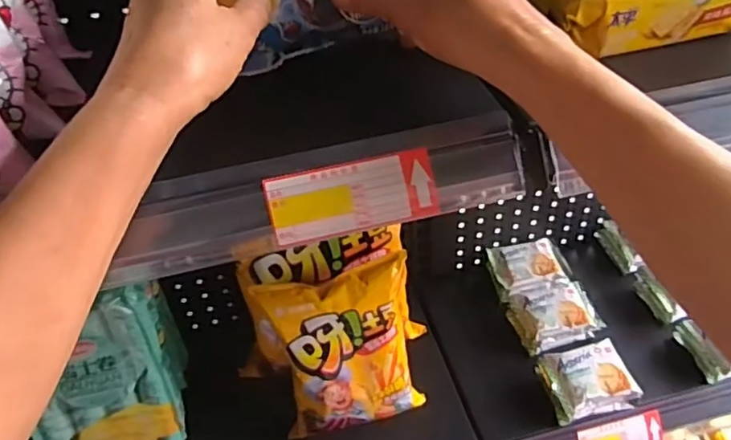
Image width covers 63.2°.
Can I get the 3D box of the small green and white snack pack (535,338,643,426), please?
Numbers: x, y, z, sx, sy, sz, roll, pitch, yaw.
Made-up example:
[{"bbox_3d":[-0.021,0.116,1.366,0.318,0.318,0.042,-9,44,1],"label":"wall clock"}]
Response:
[{"bbox_3d":[0.240,0.173,0.653,0.094,0.040,0.079,-13,42,-7],"label":"small green and white snack pack"}]

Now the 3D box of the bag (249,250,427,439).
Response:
[{"bbox_3d":[-0.020,0.145,0.610,0.147,0.183,0.080,-9,42,-2],"label":"bag"}]

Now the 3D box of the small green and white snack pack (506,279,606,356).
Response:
[{"bbox_3d":[0.228,0.113,0.719,0.096,0.036,0.083,-14,42,-8],"label":"small green and white snack pack"}]

